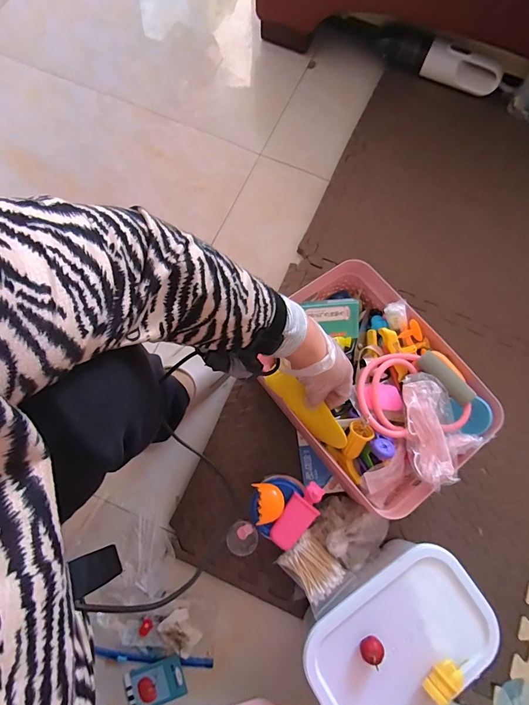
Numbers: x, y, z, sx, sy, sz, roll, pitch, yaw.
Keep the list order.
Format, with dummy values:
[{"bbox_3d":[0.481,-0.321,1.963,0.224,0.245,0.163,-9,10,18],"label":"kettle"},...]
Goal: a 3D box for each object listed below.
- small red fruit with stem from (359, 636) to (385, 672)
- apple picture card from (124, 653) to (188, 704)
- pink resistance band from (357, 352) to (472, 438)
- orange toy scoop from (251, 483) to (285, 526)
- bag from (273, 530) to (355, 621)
[{"bbox_3d":[0.142,0.390,0.485,0.029,0.022,0.028,0,75,-1],"label":"small red fruit with stem"},{"bbox_3d":[-0.174,0.530,0.595,0.088,0.009,0.058,-16,69,-8],"label":"apple picture card"},{"bbox_3d":[0.223,0.061,0.570,0.161,0.026,0.127,-6,76,-2],"label":"pink resistance band"},{"bbox_3d":[0.007,0.212,0.525,0.040,0.014,0.053,-5,76,-2],"label":"orange toy scoop"},{"bbox_3d":[0.072,0.316,0.540,0.072,0.026,0.087,-39,79,-10],"label":"bag"}]

